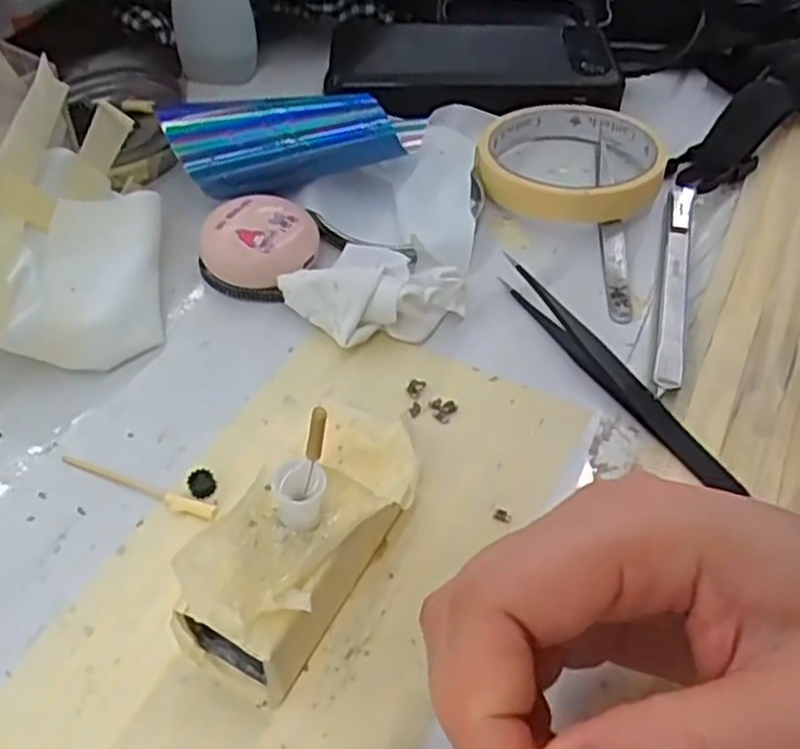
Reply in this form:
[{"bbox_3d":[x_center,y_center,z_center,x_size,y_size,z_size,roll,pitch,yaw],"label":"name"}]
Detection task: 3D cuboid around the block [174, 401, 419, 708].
[{"bbox_3d":[-0.025,0.048,0.216,0.045,0.046,0.083,25,53,19],"label":"block"}]

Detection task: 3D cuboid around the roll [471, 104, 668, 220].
[{"bbox_3d":[0.083,-0.105,0.366,0.084,0.021,0.089,1,49,-1],"label":"roll"}]

